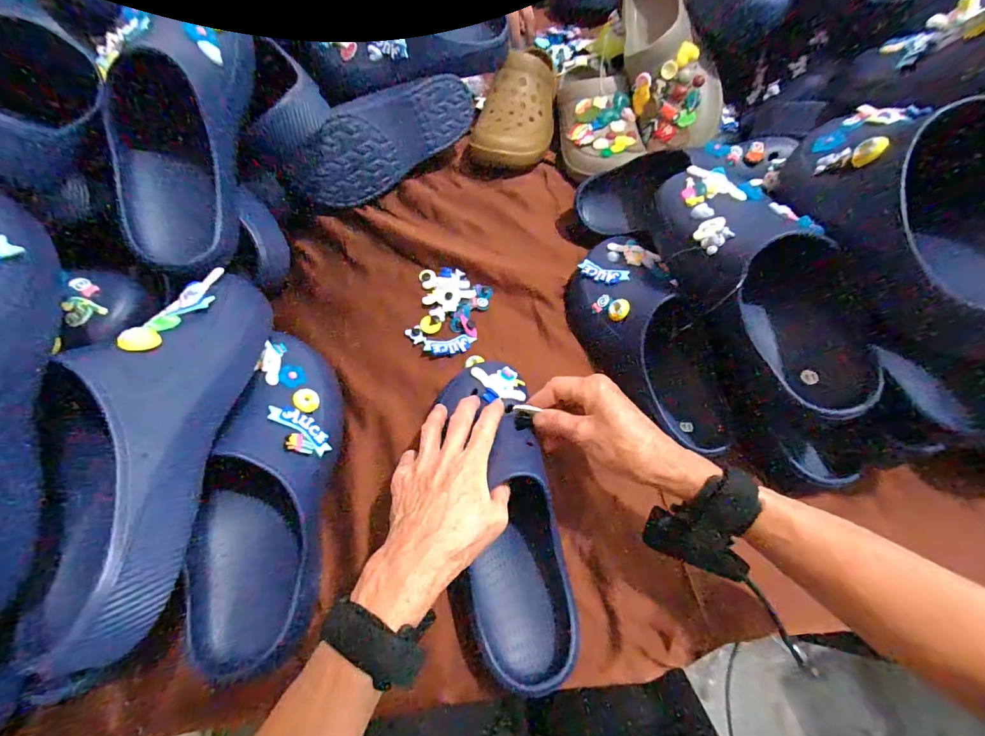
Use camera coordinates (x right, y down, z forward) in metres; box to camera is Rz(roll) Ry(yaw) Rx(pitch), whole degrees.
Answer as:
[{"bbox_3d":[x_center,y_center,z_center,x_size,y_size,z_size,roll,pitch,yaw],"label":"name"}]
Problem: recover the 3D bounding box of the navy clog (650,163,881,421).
[{"bbox_3d":[0.244,-0.082,0.385,0.097,0.082,0.268,-15,63,-9],"label":"navy clog"}]

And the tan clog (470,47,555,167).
[{"bbox_3d":[0.038,-0.399,0.636,0.114,0.090,0.230,8,62,3],"label":"tan clog"}]

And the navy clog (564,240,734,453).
[{"bbox_3d":[0.167,-0.036,0.447,0.112,0.097,0.260,-13,63,-8],"label":"navy clog"}]

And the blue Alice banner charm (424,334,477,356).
[{"bbox_3d":[-0.049,-0.027,0.489,0.061,0.004,0.022,-8,73,-18],"label":"blue Alice banner charm"}]

